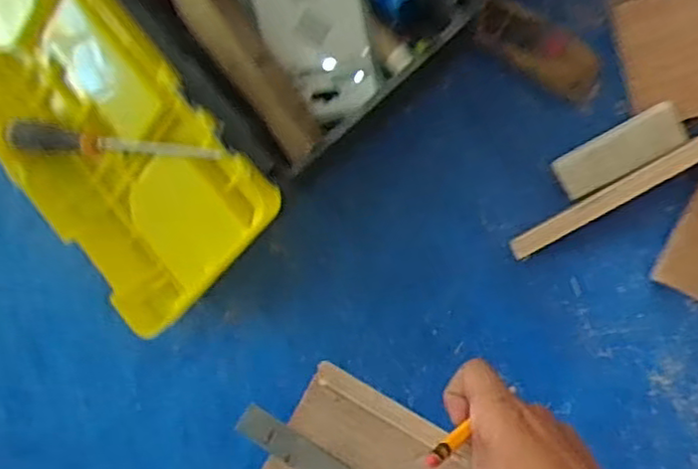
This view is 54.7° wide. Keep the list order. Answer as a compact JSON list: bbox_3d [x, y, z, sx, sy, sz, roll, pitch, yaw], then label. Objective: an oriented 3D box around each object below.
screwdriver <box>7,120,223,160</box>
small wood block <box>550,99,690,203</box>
[{"bbox_3d":[-0.221,-0.084,0.624,0.243,0.026,0.028,8,91,24],"label":"screwdriver"},{"bbox_3d":[0.231,-0.071,0.578,0.104,0.027,0.041,-29,85,8],"label":"small wood block"}]

